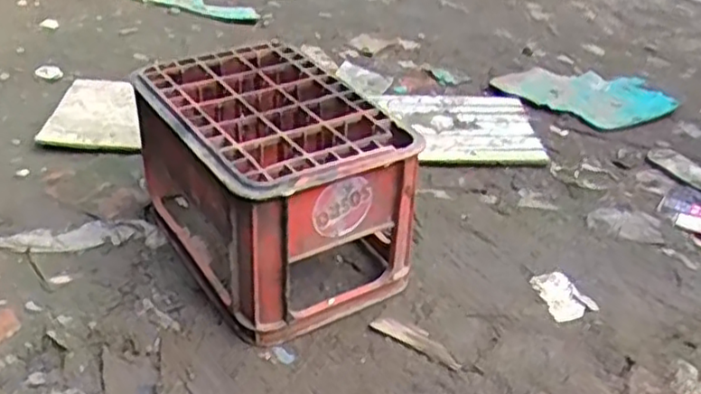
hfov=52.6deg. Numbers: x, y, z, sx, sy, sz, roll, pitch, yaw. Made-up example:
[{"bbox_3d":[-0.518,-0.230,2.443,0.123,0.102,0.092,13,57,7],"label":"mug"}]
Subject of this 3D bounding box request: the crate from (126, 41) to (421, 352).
[{"bbox_3d":[-0.114,-0.022,1.043,0.265,0.247,0.376,-19,41,-29],"label":"crate"}]

